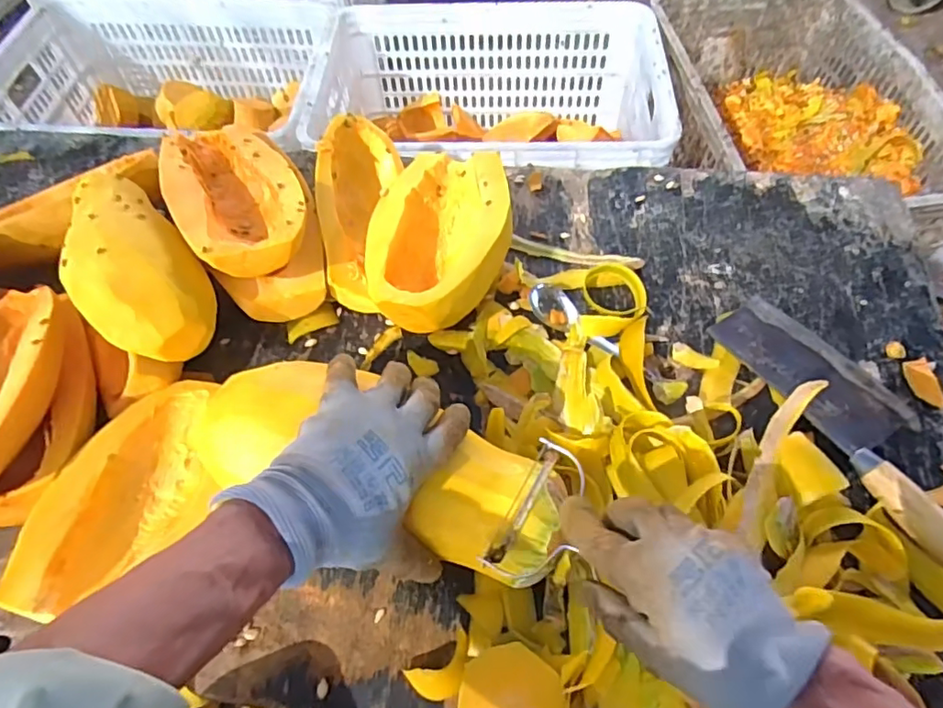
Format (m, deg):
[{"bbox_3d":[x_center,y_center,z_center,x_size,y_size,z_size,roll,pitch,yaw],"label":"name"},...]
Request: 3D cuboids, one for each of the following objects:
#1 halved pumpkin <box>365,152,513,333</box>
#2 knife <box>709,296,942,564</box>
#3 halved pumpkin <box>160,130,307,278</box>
[{"bbox_3d":[-0.030,-0.112,0.594,0.134,0.076,0.212,-1,59,1],"label":"halved pumpkin"},{"bbox_3d":[0.341,0.044,0.516,0.095,0.029,0.262,-25,62,-13],"label":"knife"},{"bbox_3d":[-0.240,-0.165,0.583,0.117,0.056,0.241,-25,62,-13],"label":"halved pumpkin"}]

